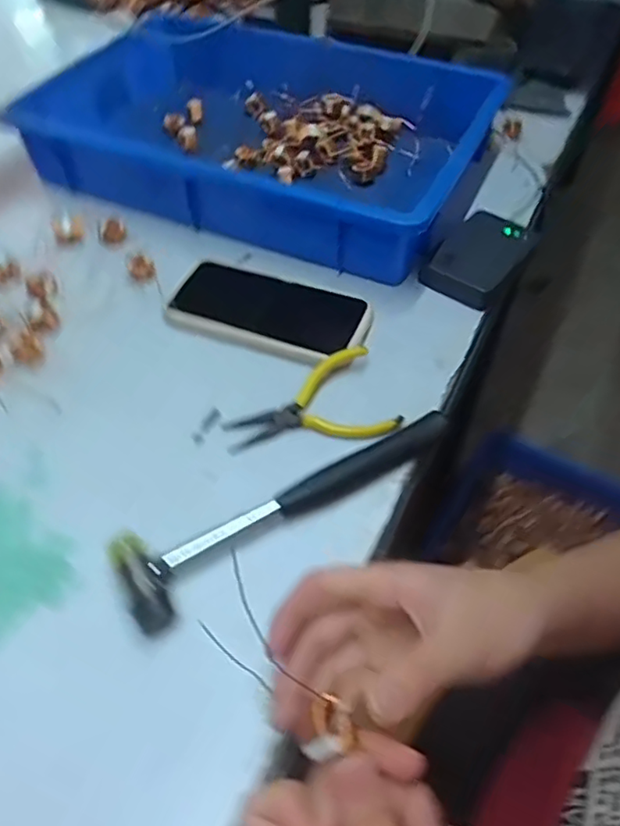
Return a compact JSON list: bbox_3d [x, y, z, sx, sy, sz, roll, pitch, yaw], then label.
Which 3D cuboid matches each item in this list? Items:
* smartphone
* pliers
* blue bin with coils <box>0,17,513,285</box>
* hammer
[{"bbox_3d":[-0.039,-0.088,0.505,0.169,0.012,0.086,20,55,15],"label":"smartphone"},{"bbox_3d":[-0.002,-0.008,0.442,0.121,0.018,0.076,-9,52,-7],"label":"pliers"},{"bbox_3d":[-0.045,-0.307,0.624,0.437,0.067,0.308,20,55,15],"label":"blue bin with coils"},{"bbox_3d":[-0.013,0.054,0.393,0.231,0.024,0.054,-30,58,-21],"label":"hammer"}]

